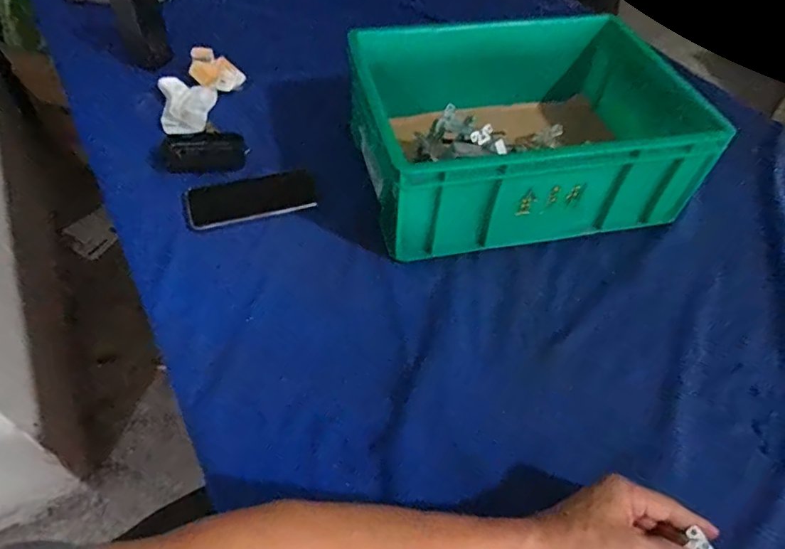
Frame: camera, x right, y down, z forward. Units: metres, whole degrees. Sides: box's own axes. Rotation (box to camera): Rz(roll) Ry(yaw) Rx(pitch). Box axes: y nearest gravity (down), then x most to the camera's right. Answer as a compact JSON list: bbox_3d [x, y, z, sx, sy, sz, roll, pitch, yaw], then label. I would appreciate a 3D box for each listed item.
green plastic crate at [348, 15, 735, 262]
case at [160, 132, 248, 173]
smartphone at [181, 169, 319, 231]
[{"bbox_3d":[0.161,-0.206,0.710,0.400,0.138,0.320,-9,53,-10],"label":"green plastic crate"},{"bbox_3d":[-0.259,-0.166,0.720,0.111,0.021,0.060,-8,52,-9],"label":"case"},{"bbox_3d":[-0.184,-0.100,0.687,0.165,0.006,0.079,-14,53,-13],"label":"smartphone"}]

